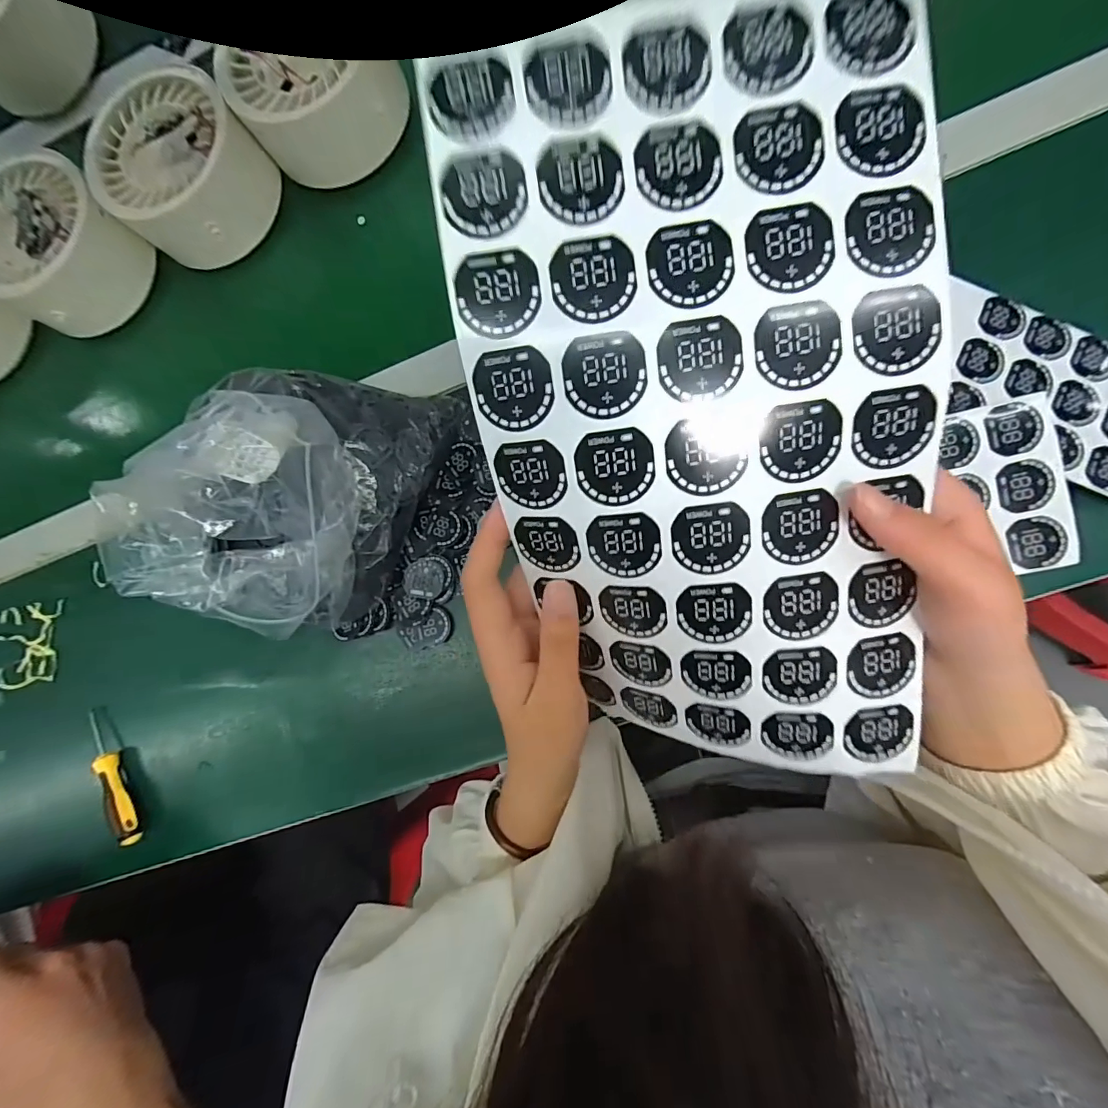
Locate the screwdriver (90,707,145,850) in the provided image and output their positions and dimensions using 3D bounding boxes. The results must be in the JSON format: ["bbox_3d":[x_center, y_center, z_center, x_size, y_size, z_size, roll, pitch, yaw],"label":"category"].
[{"bbox_3d":[-0.383,0.191,0.415,0.015,0.024,0.122,-32,81,2],"label":"screwdriver"}]

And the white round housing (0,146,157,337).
[{"bbox_3d":[-0.455,-0.283,0.442,0.144,0.065,0.141,22,86,9],"label":"white round housing"}]

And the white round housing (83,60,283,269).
[{"bbox_3d":[-0.335,-0.344,0.431,0.130,0.091,0.130,-1,83,7],"label":"white round housing"}]

